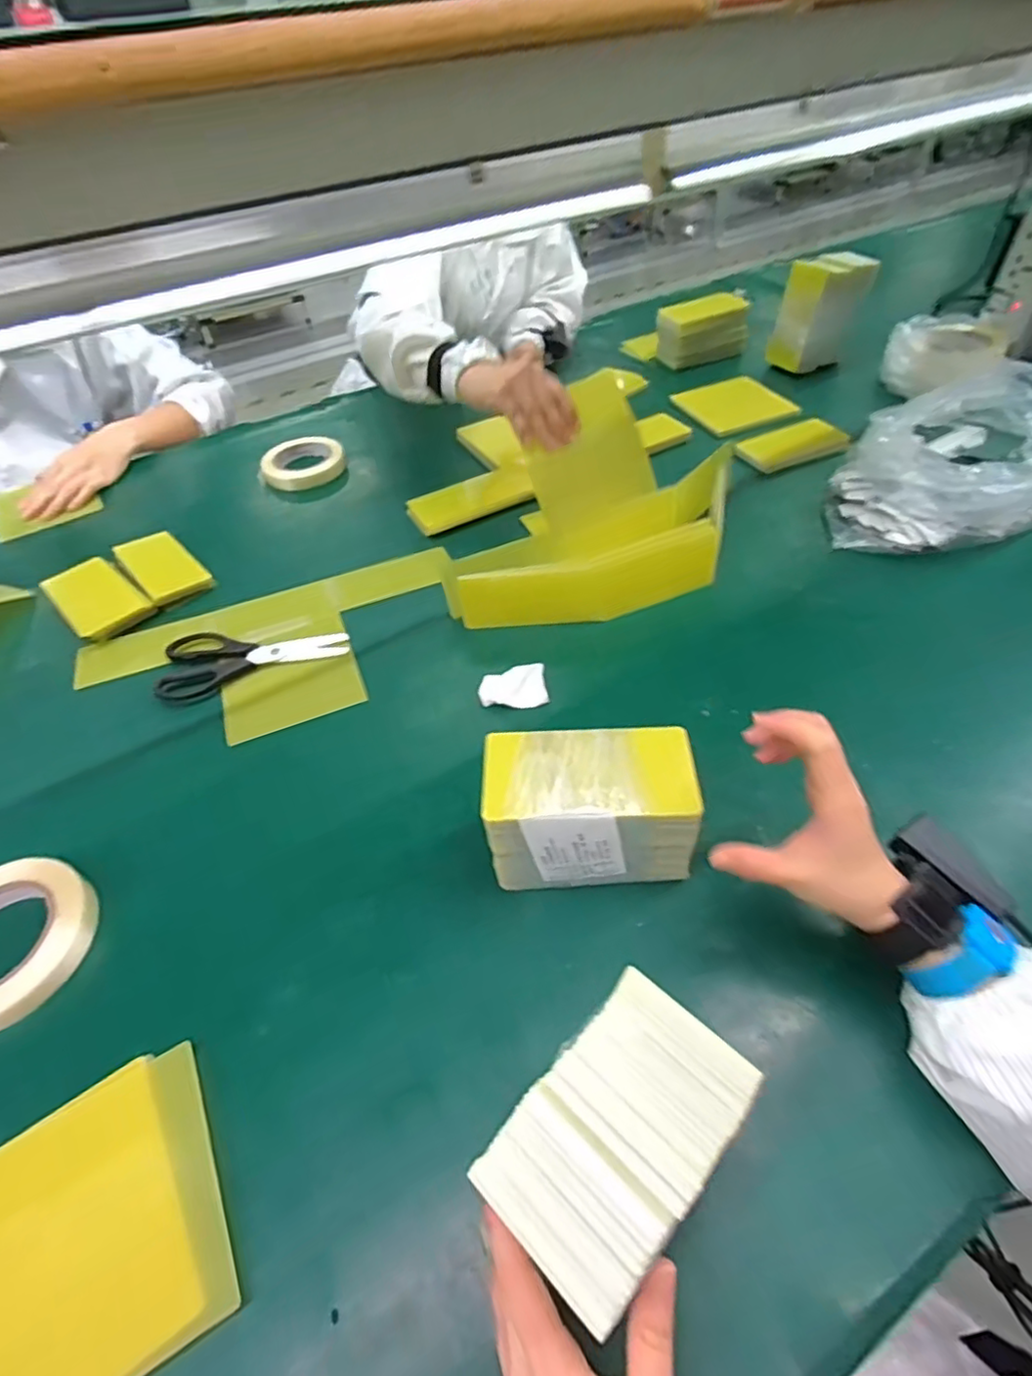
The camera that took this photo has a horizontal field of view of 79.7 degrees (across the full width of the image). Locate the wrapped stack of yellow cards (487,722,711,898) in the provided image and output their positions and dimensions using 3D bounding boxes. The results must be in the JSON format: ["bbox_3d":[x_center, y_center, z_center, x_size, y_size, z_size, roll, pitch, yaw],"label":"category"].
[{"bbox_3d":[0.053,0.091,0.445,0.138,0.108,0.070,-2,48,4],"label":"wrapped stack of yellow cards"}]

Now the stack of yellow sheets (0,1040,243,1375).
[{"bbox_3d":[-0.242,0.303,0.335,0.154,0.006,0.143,-26,51,-19],"label":"stack of yellow sheets"}]

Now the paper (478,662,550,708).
[{"bbox_3d":[-0.003,-0.001,0.590,0.064,0.030,0.037,-3,48,3],"label":"paper"}]

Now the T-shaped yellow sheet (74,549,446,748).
[{"bbox_3d":[-0.250,-0.038,0.660,0.401,0.011,0.203,-19,52,-13],"label":"T-shaped yellow sheet"}]

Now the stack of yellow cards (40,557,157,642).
[{"bbox_3d":[-0.484,-0.103,0.712,0.131,0.026,0.079,32,58,29],"label":"stack of yellow cards"}]

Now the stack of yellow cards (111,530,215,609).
[{"bbox_3d":[-0.427,-0.148,0.748,0.072,0.011,0.120,-32,62,-31],"label":"stack of yellow cards"}]

